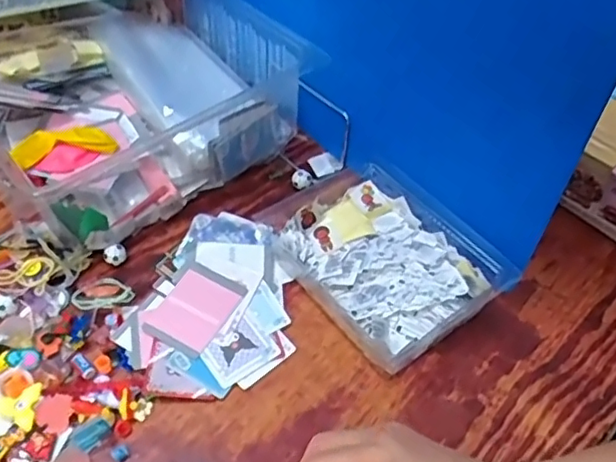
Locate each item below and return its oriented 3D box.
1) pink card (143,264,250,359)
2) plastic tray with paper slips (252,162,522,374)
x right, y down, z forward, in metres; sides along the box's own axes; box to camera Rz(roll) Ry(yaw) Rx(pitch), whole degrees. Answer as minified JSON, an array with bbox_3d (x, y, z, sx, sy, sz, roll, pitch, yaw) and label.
[{"bbox_3d":[-0.107,0.074,0.572,0.066,0.005,0.087,24,56,19],"label":"pink card"},{"bbox_3d":[0.060,0.015,0.603,0.152,0.052,0.247,-30,55,-25],"label":"plastic tray with paper slips"}]

